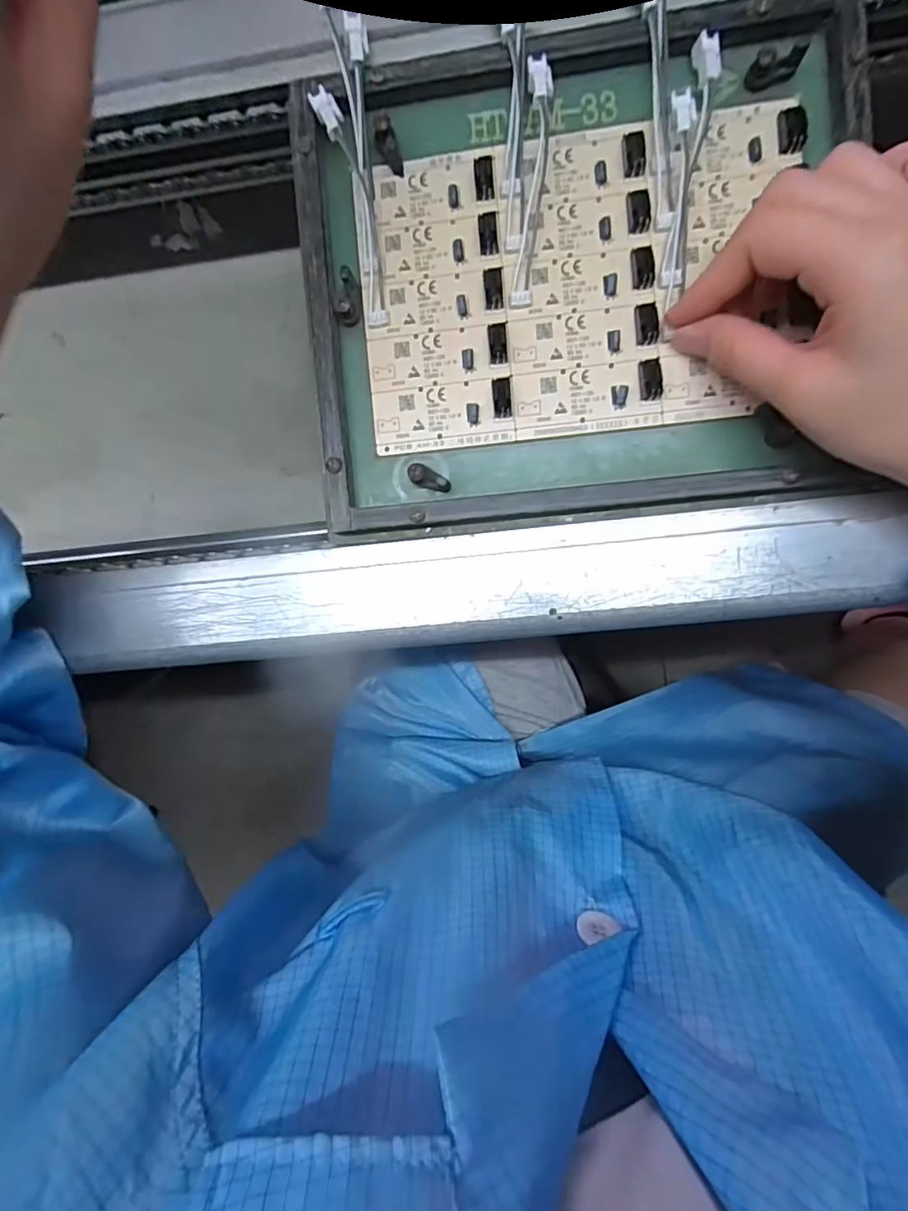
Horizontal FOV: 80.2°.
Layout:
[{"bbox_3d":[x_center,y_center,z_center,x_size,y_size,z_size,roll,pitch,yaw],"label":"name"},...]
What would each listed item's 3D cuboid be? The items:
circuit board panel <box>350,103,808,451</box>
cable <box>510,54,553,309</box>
[{"bbox_3d":[0.051,-0.142,0.240,0.184,0.011,0.127,-4,92,5],"label":"circuit board panel"},{"bbox_3d":[0.034,-0.183,0.235,0.010,0.012,0.097,5,93,4],"label":"cable"}]

